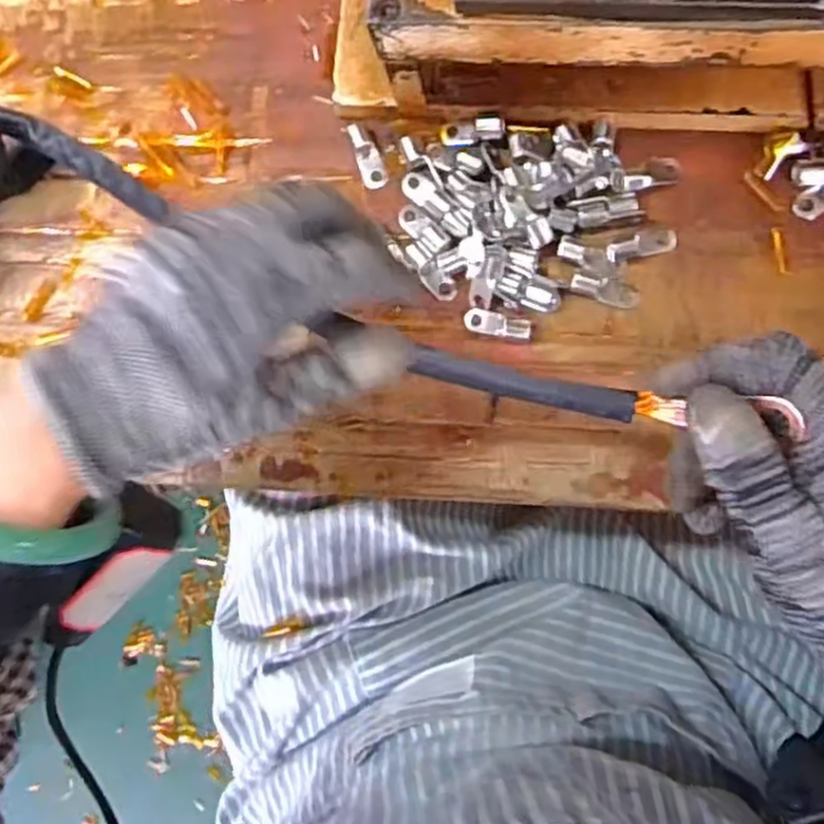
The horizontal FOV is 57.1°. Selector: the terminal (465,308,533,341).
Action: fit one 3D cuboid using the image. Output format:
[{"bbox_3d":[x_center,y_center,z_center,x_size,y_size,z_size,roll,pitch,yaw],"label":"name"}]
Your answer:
[{"bbox_3d":[0.041,-0.041,0.359,0.032,0.008,0.011,14,88,9],"label":"terminal"}]

